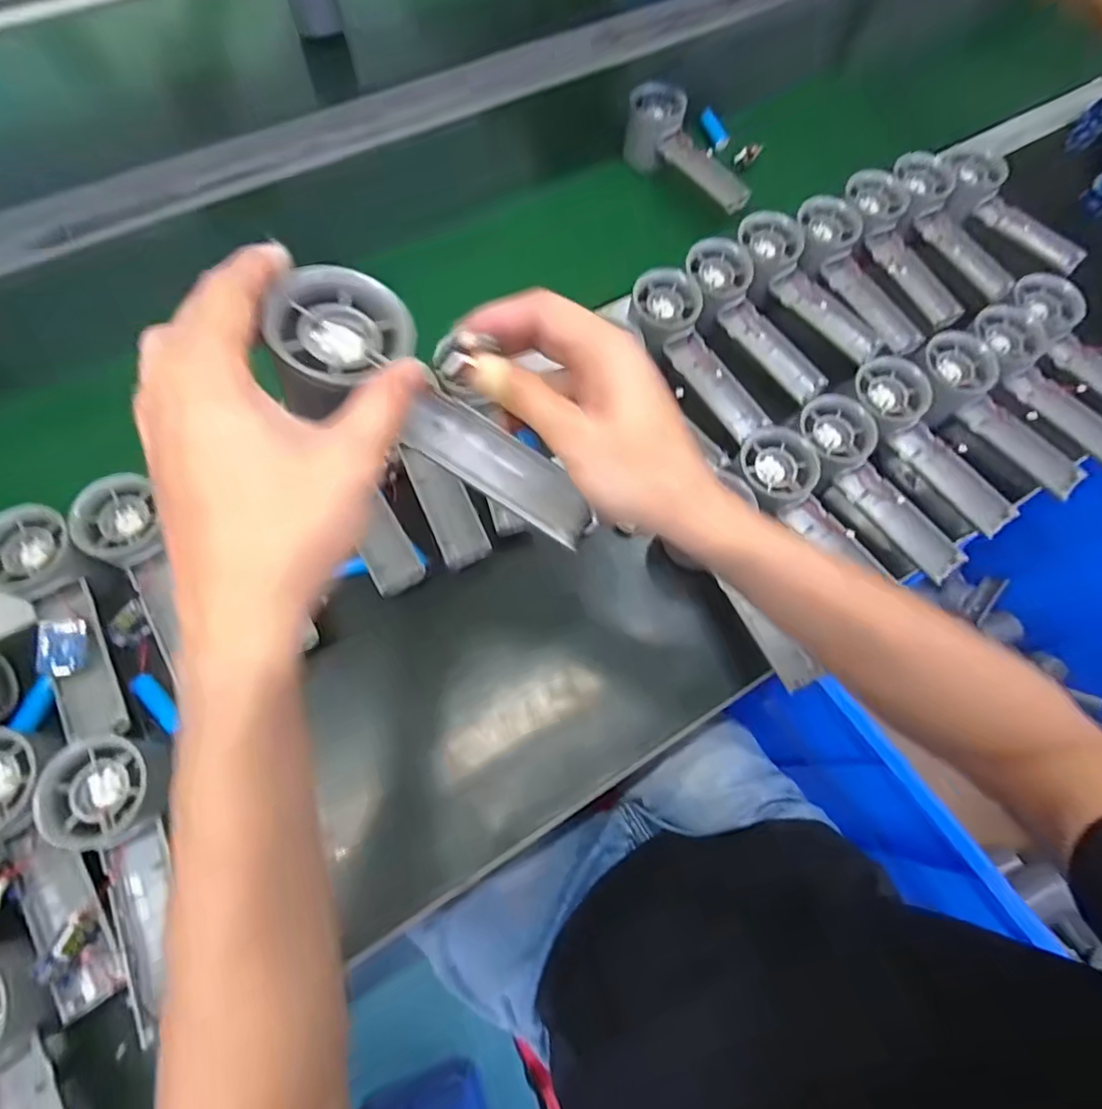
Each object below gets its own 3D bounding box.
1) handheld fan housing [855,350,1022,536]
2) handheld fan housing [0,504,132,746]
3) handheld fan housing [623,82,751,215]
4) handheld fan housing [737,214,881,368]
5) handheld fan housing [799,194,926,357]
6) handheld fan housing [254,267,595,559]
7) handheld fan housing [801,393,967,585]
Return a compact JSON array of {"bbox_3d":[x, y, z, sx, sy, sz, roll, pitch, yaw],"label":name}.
[{"bbox_3d":[0.295,-0.082,0.441,0.056,0.035,0.156,-33,86,-14],"label":"handheld fan housing"},{"bbox_3d":[-0.317,0.042,0.356,0.051,0.029,0.157,-26,84,-12],"label":"handheld fan housing"},{"bbox_3d":[0.136,-0.403,0.559,0.042,0.062,0.157,-34,73,-14],"label":"handheld fan housing"},{"bbox_3d":[0.228,-0.235,0.491,0.047,0.031,0.159,-39,88,-15],"label":"handheld fan housing"},{"bbox_3d":[0.274,-0.248,0.500,0.055,0.030,0.160,-30,86,-13],"label":"handheld fan housing"},{"bbox_3d":[-0.051,-0.059,0.251,0.155,0.039,0.061,38,70,-16],"label":"handheld fan housing"},{"bbox_3d":[0.246,-0.049,0.427,0.054,0.028,0.159,-34,86,-14],"label":"handheld fan housing"}]

